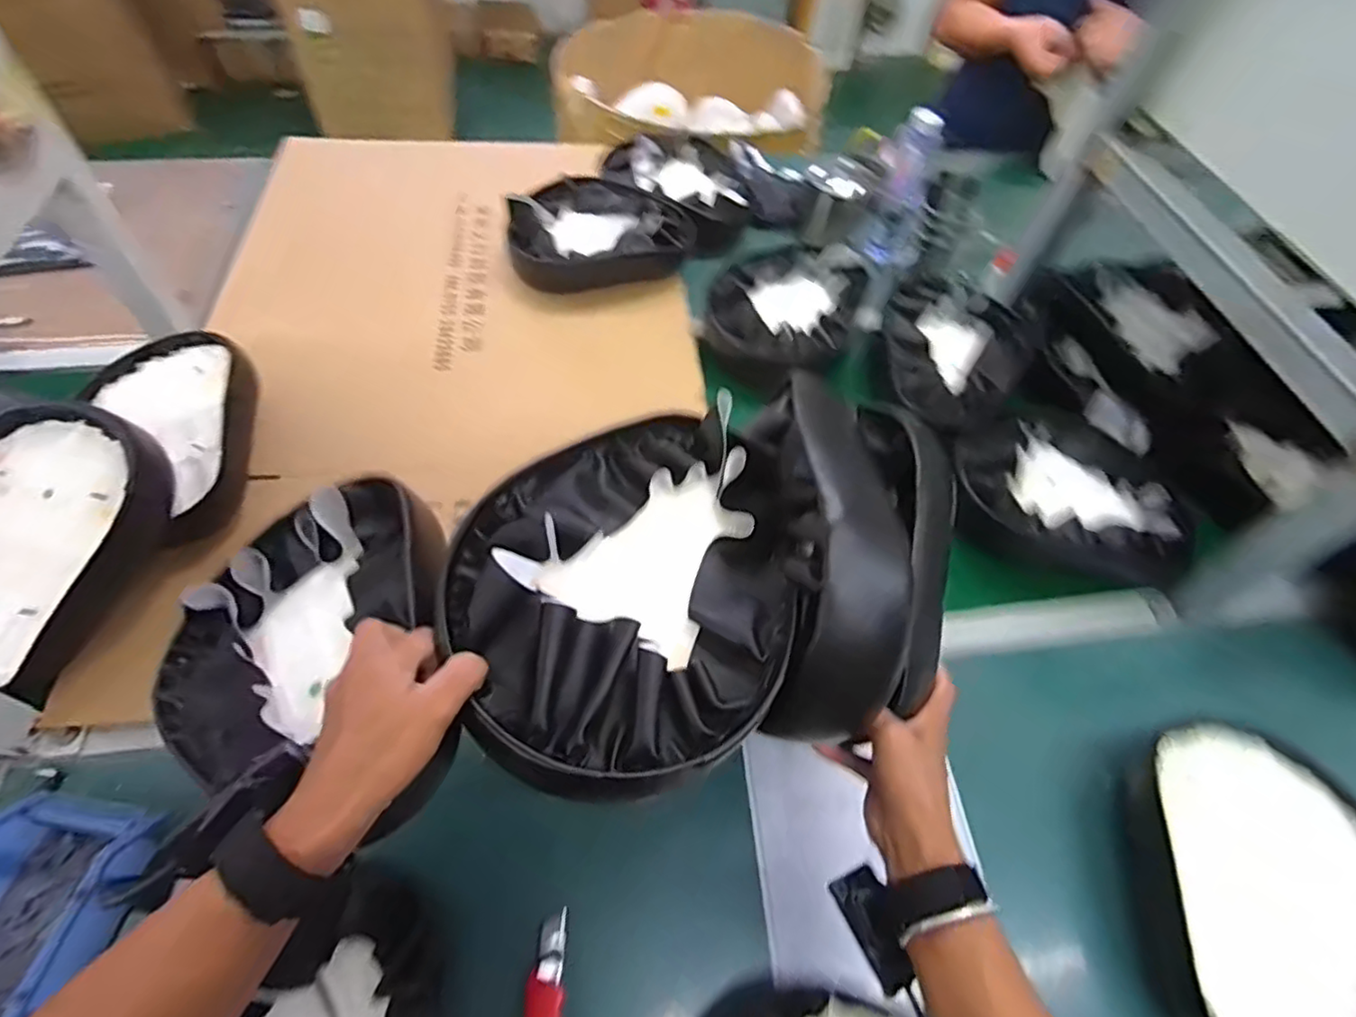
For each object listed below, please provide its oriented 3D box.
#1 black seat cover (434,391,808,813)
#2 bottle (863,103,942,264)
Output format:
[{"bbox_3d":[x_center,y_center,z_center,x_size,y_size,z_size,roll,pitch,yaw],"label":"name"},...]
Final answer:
[{"bbox_3d":[-0.021,0.043,0.433,0.210,0.053,0.260,31,59,16],"label":"black seat cover"},{"bbox_3d":[0.355,-0.502,1.062,0.071,0.222,0.058,17,56,7],"label":"bottle"}]

